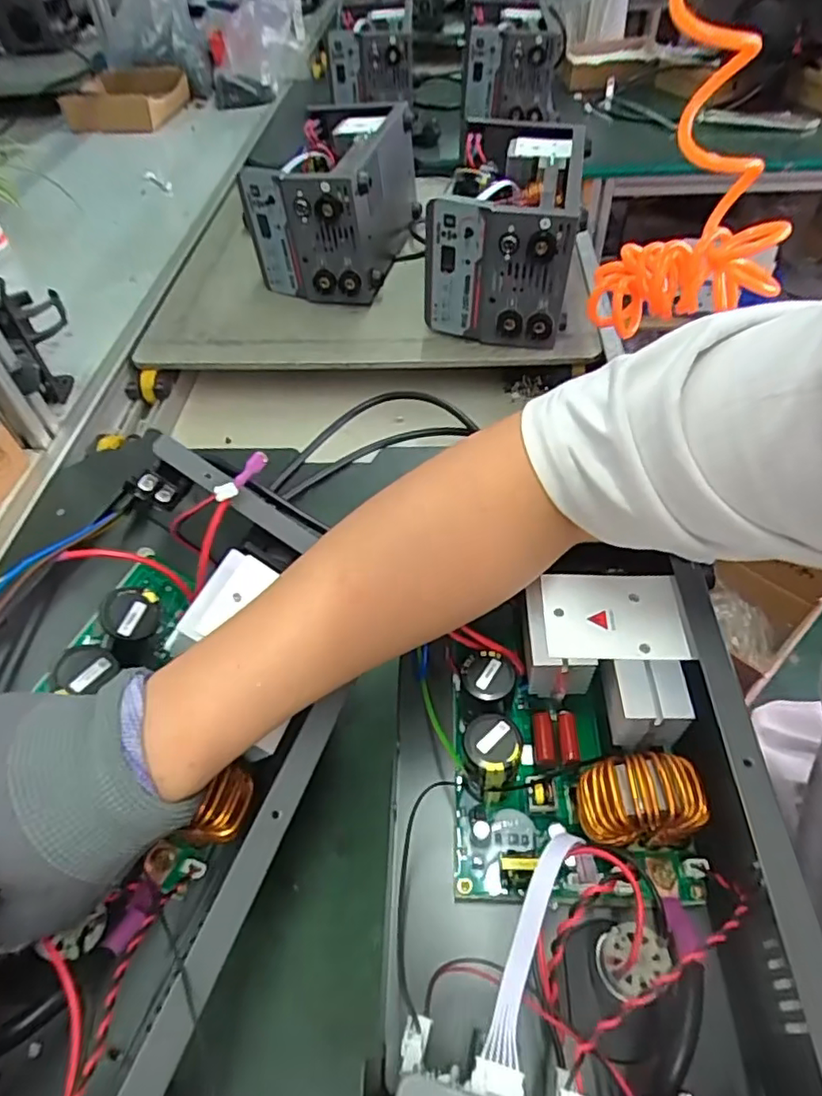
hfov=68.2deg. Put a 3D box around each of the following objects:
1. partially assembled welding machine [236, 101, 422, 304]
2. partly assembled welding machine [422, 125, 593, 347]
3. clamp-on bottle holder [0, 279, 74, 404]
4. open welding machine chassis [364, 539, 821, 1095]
[{"bbox_3d":[-0.105,-0.502,0.877,0.173,0.156,0.294,10,51,11],"label":"partially assembled welding machine"},{"bbox_3d":[0.132,-0.414,0.794,0.169,0.159,0.312,9,52,11],"label":"partly assembled welding machine"},{"bbox_3d":[-0.403,-0.217,0.675,0.062,0.149,0.119,-19,52,-11],"label":"clamp-on bottle holder"},{"bbox_3d":[0.080,0.152,0.315,0.174,0.161,0.255,1,51,4],"label":"open welding machine chassis"}]

